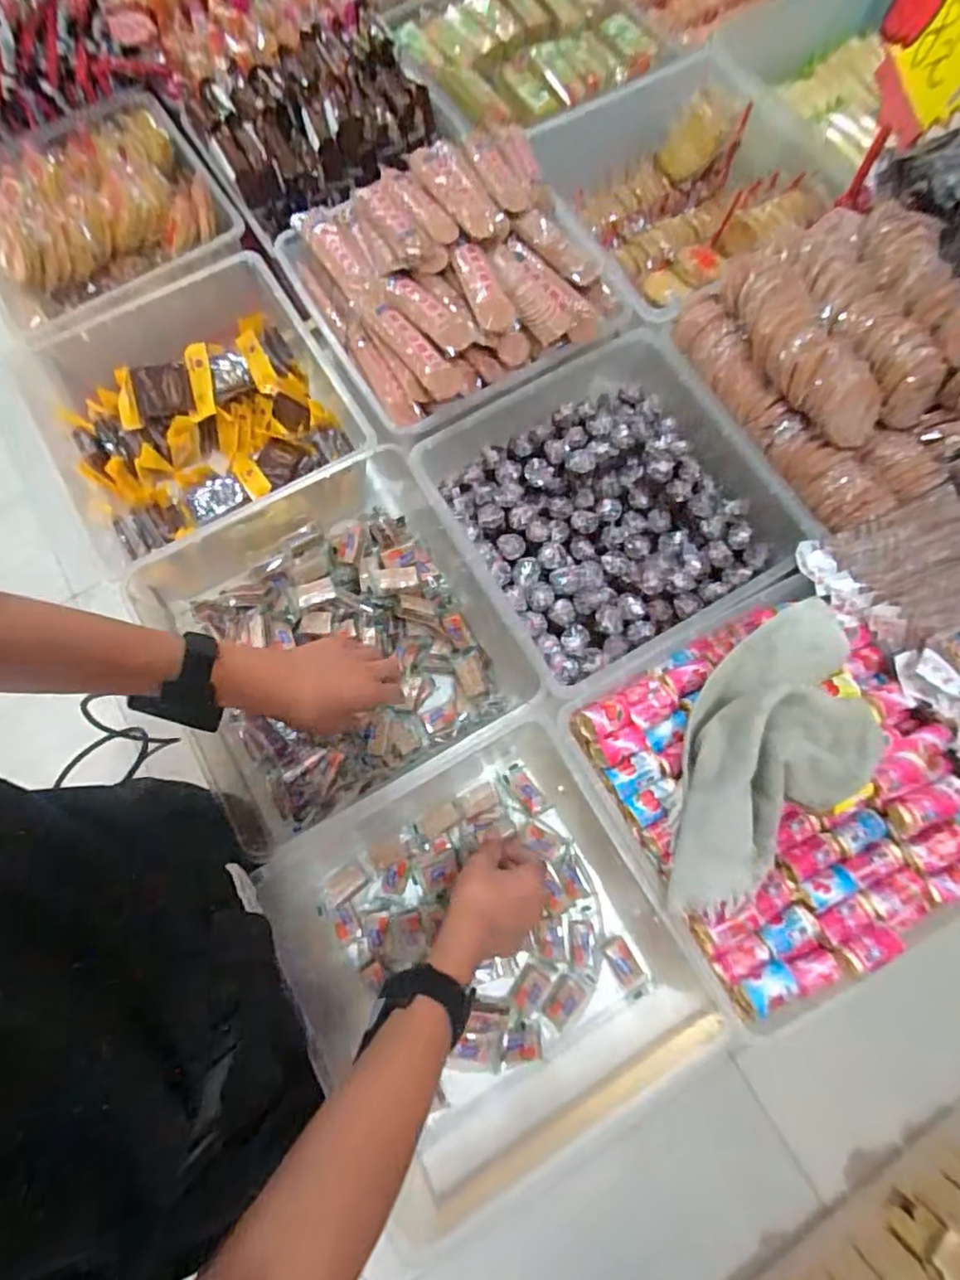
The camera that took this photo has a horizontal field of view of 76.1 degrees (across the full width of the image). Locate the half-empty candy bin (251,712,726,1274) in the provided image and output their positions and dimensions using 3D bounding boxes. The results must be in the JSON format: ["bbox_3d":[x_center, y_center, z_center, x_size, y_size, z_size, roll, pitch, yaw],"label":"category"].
[{"bbox_3d":[0.009,0.294,0.594,0.326,0.104,0.335,-30,76,-6],"label":"half-empty candy bin"}]

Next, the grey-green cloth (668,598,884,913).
[{"bbox_3d":[0.207,0.092,0.461,0.123,0.059,0.230,43,80,12],"label":"grey-green cloth"}]

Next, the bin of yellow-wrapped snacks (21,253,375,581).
[{"bbox_3d":[-0.302,-0.243,0.671,0.297,0.105,0.322,-28,76,-6],"label":"bin of yellow-wrapped snacks"}]

